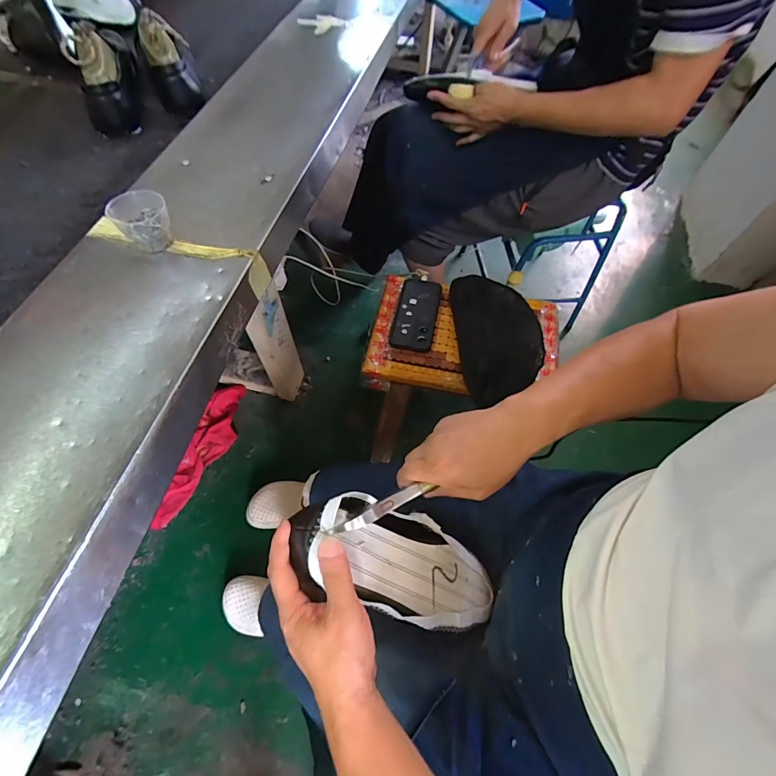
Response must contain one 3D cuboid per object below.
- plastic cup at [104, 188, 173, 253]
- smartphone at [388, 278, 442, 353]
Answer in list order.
[{"bbox_3d":[-0.303,-0.207,0.483,0.061,0.054,0.060,1,61,-2],"label":"plastic cup"},{"bbox_3d":[0.057,-0.150,0.762,0.081,0.014,0.177,11,61,4],"label":"smartphone"}]

